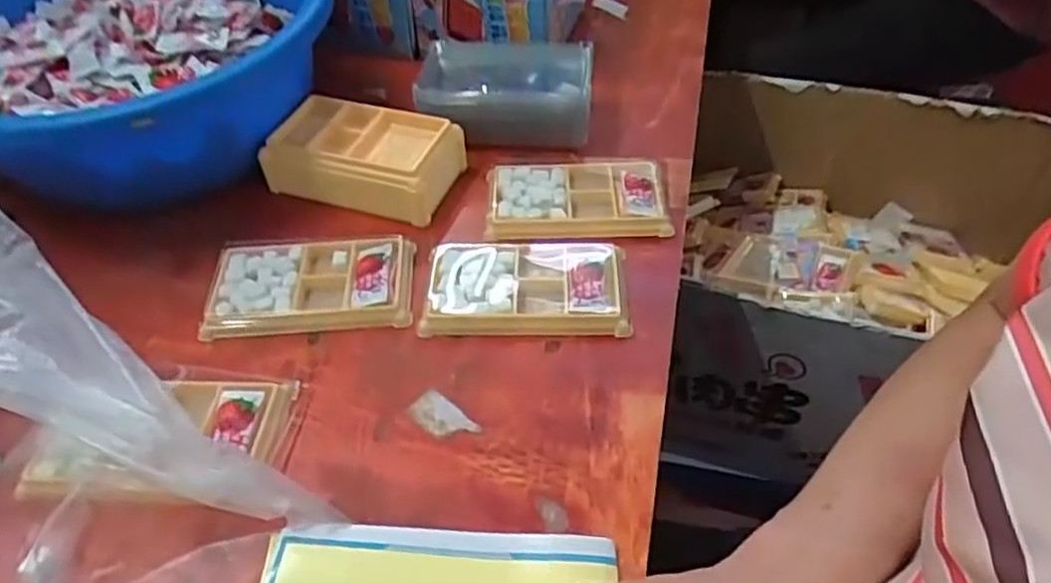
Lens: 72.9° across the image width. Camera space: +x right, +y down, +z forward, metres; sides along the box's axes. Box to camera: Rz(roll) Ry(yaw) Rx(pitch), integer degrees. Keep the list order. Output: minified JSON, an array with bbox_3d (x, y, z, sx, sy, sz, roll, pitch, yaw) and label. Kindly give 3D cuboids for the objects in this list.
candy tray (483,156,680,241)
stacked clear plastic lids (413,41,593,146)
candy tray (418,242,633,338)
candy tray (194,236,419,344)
[{"bbox_3d":[0.039,-0.076,0.548,0.134,0.017,0.084,-2,47,1],"label":"candy tray"},{"bbox_3d":[-0.016,-0.167,0.603,0.145,0.050,0.092,-2,48,1],"label":"stacked clear plastic lids"},{"bbox_3d":[0.000,-0.008,0.484,0.135,0.017,0.080,0,48,3],"label":"candy tray"},{"bbox_3d":[-0.149,-0.008,0.496,0.137,0.014,0.085,-5,47,-1],"label":"candy tray"}]

